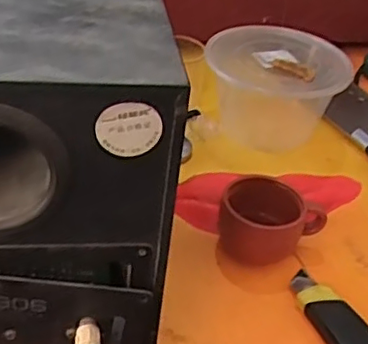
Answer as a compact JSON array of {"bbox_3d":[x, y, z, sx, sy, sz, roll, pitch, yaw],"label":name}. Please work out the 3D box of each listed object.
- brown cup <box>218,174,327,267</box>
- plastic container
[{"bbox_3d":[0.067,0.039,0.487,0.077,0.045,0.052,14,37,8],"label":"brown cup"},{"bbox_3d":[0.086,-0.089,0.640,0.126,0.084,0.122,-20,45,-32],"label":"plastic container"}]

